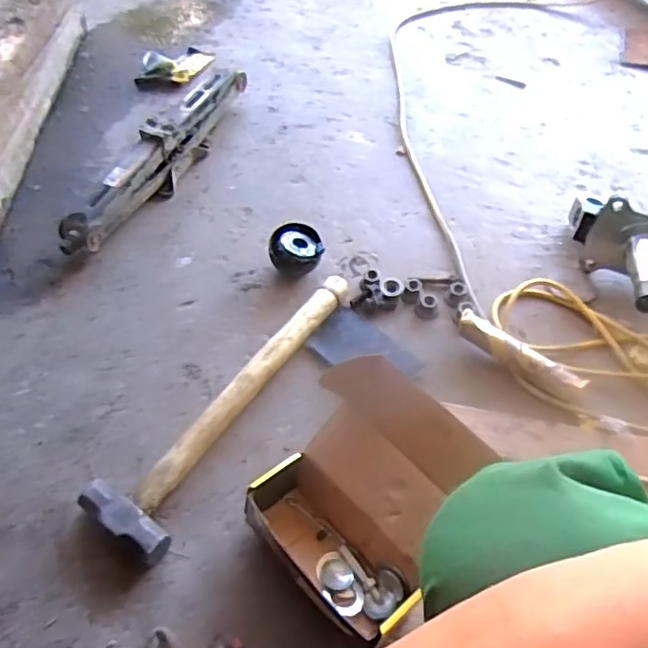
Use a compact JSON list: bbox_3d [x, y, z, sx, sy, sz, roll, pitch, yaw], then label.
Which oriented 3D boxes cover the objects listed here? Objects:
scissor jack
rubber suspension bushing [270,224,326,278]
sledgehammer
[{"bbox_3d":[-0.241,-0.256,0.906,0.064,0.075,0.406,25,60,17],"label":"scissor jack"},{"bbox_3d":[-0.038,-0.096,0.803,0.069,0.052,0.062,-6,56,-3],"label":"rubber suspension bushing"},{"bbox_3d":[-0.111,0.076,0.696,0.102,0.041,0.393,26,60,17],"label":"sledgehammer"}]

